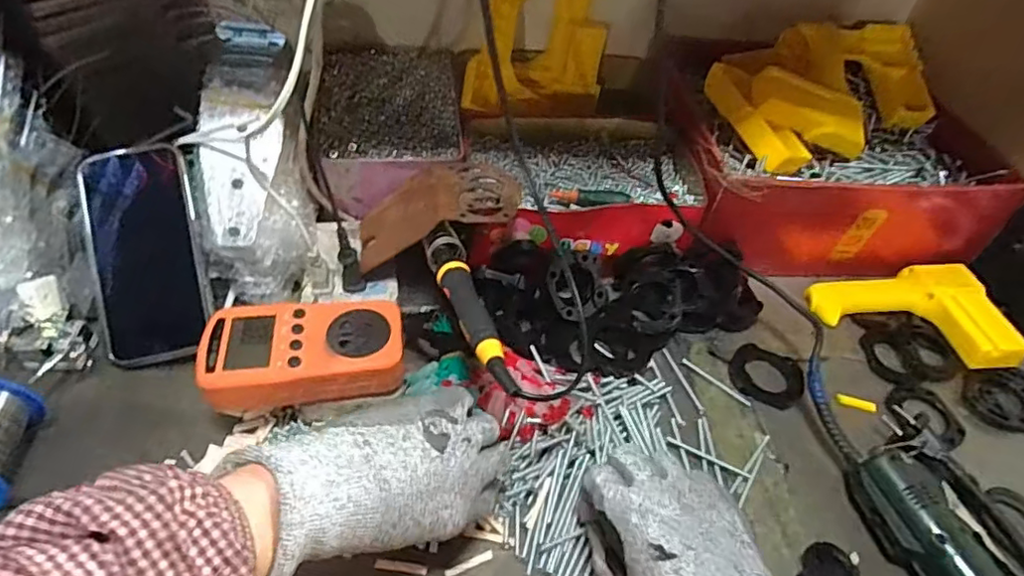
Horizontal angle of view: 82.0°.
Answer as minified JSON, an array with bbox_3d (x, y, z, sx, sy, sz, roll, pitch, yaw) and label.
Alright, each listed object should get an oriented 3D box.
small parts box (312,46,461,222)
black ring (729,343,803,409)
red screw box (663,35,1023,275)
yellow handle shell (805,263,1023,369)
[{"bbox_3d":[-0.120,-0.166,0.588,0.135,0.057,0.211,-1,47,-7],"label":"small parts box"},{"bbox_3d":[0.210,0.073,0.488,0.057,0.009,0.052,3,47,-3],"label":"black ring"},{"bbox_3d":[0.311,-0.129,0.600,0.299,0.093,0.228,2,47,-5],"label":"red screw box"},{"bbox_3d":[0.366,0.009,0.542,0.163,0.042,0.100,23,49,14],"label":"yellow handle shell"}]

